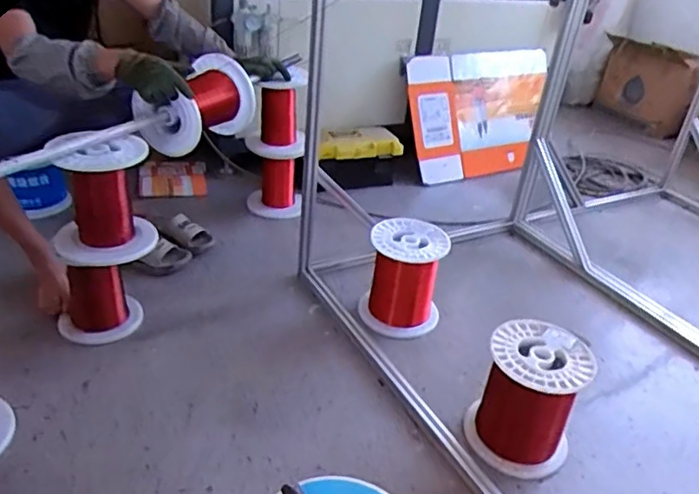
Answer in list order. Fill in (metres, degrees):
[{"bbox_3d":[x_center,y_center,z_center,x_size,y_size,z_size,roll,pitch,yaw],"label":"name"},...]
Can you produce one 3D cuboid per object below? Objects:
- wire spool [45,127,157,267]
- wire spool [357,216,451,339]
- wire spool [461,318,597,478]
[{"bbox_3d":[-0.582,-0.119,1.356,0.235,0.244,0.221,5,32,-3],"label":"wire spool"},{"bbox_3d":[0.143,0.076,1.542,0.203,0.235,0.220,3,33,-2],"label":"wire spool"},{"bbox_3d":[0.367,0.310,1.195,0.199,0.238,0.205,3,33,-2],"label":"wire spool"}]

